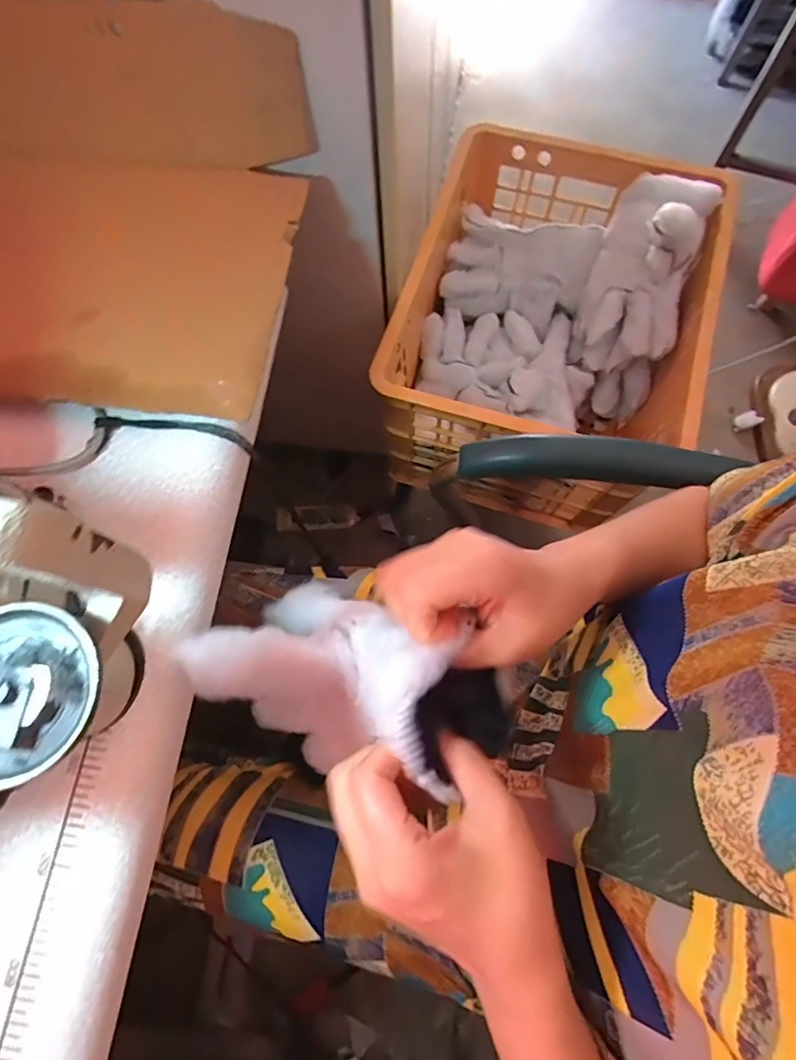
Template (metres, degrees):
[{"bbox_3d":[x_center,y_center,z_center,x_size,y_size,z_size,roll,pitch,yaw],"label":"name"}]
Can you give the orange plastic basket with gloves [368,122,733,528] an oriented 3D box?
[{"bbox_3d":[0.210,-0.292,0.763,0.386,0.273,0.456,15,74,5],"label":"orange plastic basket with gloves"}]

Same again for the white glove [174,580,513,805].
[{"bbox_3d":[-0.043,0.071,0.298,0.218,0.088,0.091,6,69,40],"label":"white glove"}]

